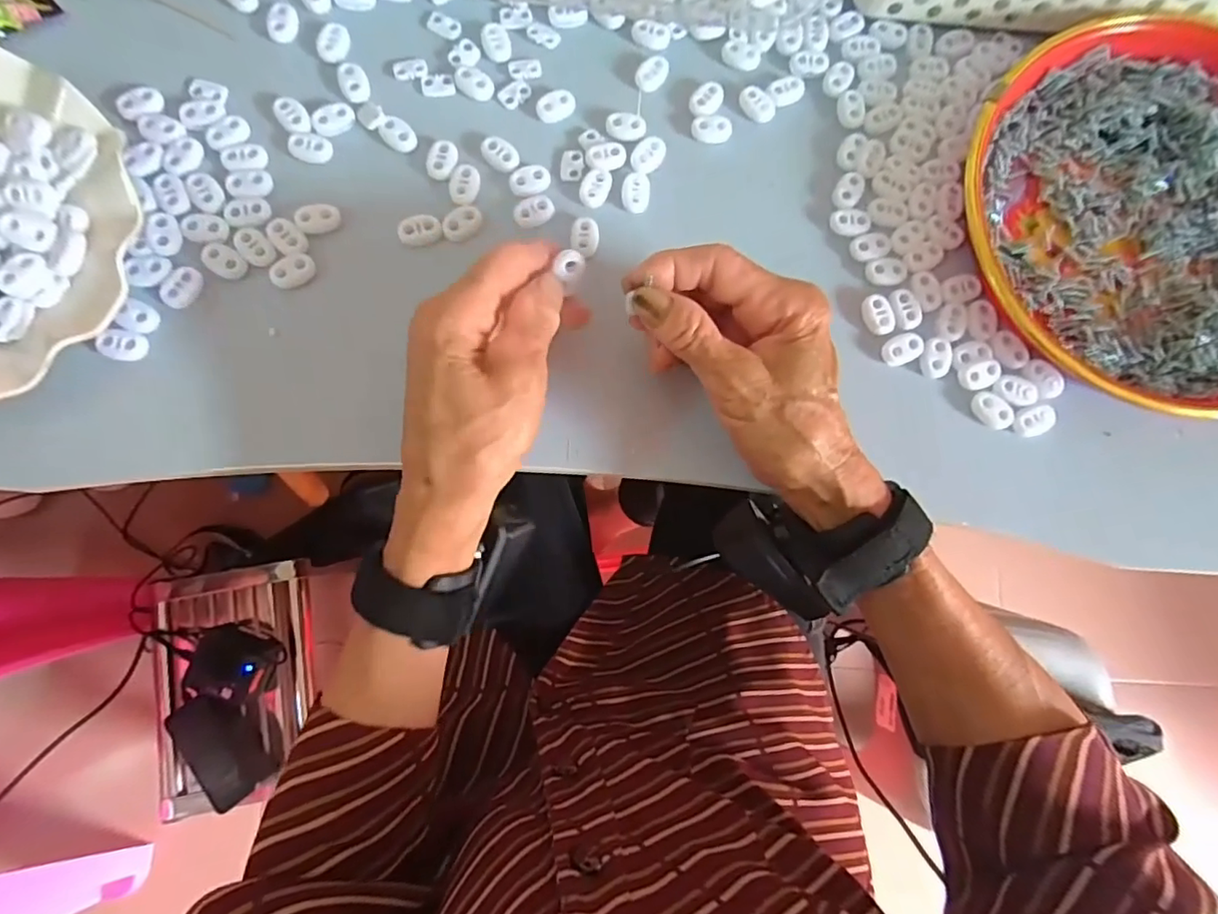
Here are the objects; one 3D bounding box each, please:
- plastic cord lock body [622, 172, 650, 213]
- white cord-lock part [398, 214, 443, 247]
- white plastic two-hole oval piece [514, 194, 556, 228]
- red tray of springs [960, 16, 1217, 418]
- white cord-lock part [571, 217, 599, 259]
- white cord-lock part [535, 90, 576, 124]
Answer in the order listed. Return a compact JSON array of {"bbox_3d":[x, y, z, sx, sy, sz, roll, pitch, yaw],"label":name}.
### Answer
[{"bbox_3d":[0.015,-0.145,0.316,0.015,0.004,0.023,7,82,-2],"label":"plastic cord lock body"},{"bbox_3d":[-0.098,-0.119,0.300,0.022,0.007,0.014,-9,83,-4],"label":"white cord-lock part"},{"bbox_3d":[-0.040,-0.132,0.306,0.022,0.004,0.016,-33,85,-7],"label":"white plastic two-hole oval piece"},{"bbox_3d":[0.289,-0.128,0.303,0.209,0.024,0.207,2,82,-2],"label":"red tray of springs"},{"bbox_3d":[-0.013,-0.118,0.307,0.014,0.004,0.022,2,82,-2],"label":"white cord-lock part"},{"bbox_3d":[-0.029,-0.194,0.319,0.022,0.006,0.015,-30,85,-6],"label":"white cord-lock part"}]

